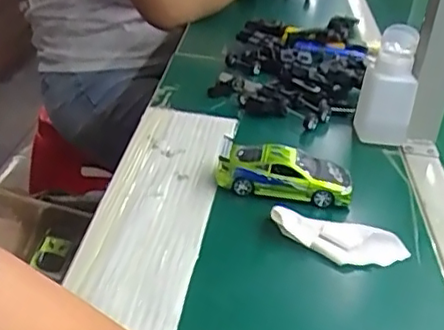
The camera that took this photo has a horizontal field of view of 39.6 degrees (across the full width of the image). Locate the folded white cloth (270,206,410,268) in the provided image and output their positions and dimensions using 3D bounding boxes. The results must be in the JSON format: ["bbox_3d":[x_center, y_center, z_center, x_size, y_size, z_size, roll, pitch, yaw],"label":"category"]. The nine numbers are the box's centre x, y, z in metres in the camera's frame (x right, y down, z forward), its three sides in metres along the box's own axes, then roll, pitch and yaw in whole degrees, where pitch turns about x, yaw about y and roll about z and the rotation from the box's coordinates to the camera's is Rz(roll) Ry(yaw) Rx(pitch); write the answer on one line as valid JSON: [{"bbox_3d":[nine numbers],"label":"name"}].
[{"bbox_3d":[0.099,0.064,0.528,0.114,0.027,0.037,12,30,10],"label":"folded white cloth"}]

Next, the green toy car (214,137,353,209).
[{"bbox_3d":[0.060,0.009,0.600,0.129,0.046,0.055,10,30,6],"label":"green toy car"}]

